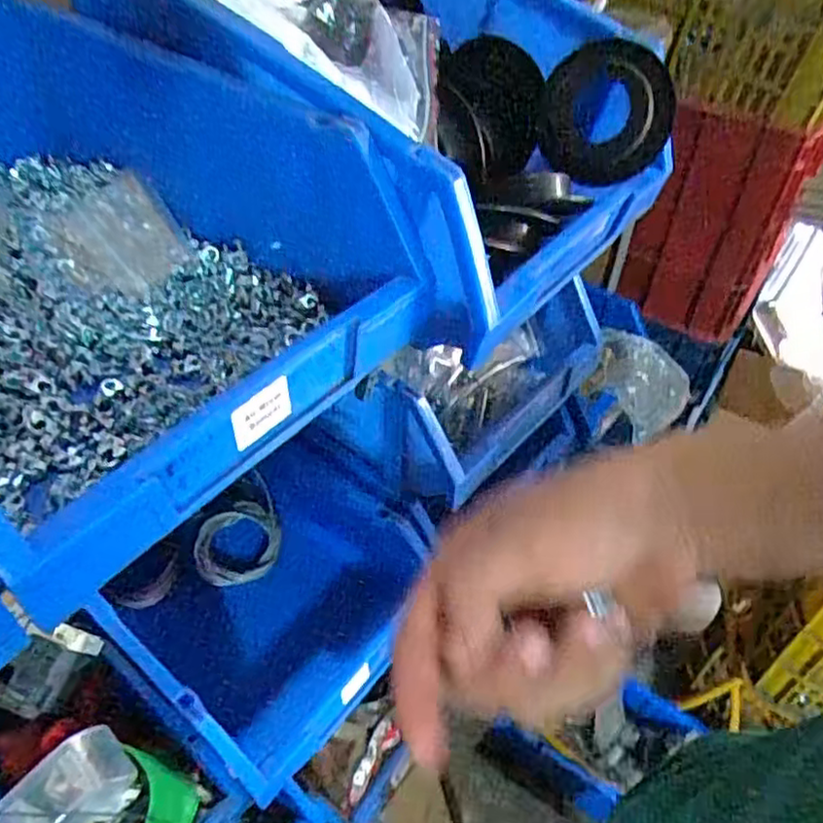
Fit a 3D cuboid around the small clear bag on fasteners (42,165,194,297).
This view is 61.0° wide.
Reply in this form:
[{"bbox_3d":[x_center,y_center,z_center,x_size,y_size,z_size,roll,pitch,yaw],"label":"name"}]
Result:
[{"bbox_3d":[-0.236,-0.137,0.555,0.091,0.018,0.113,-34,68,-19],"label":"small clear bag on fasteners"}]

